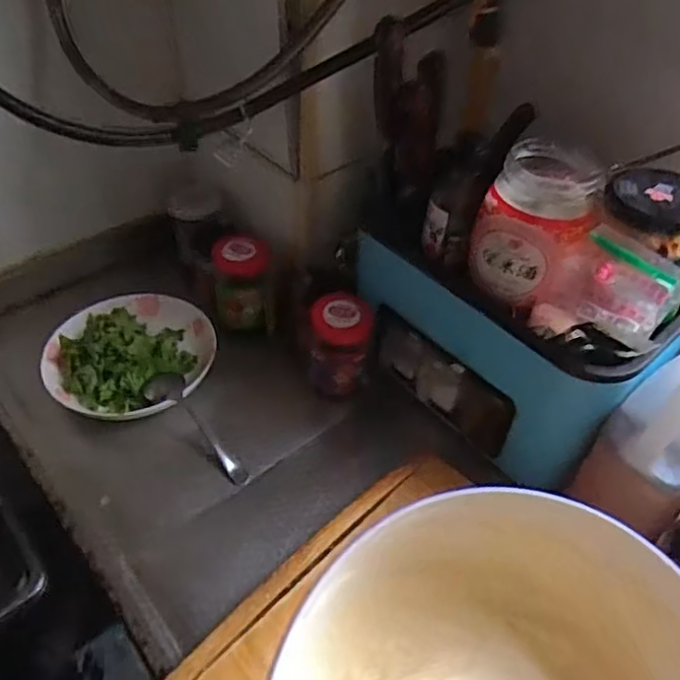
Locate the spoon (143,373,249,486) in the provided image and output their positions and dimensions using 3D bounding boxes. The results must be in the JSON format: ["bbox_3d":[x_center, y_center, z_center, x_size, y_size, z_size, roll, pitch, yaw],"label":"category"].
[{"bbox_3d":[-0.151,0.090,0.663,0.043,0.020,0.156,-32,69,-30],"label":"spoon"}]

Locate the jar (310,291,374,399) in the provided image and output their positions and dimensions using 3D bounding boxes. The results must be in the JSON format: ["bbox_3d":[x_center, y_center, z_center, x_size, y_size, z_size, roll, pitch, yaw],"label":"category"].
[{"bbox_3d":[0.001,0.009,0.706,0.062,0.115,0.064,1,45,-1],"label":"jar"}]

